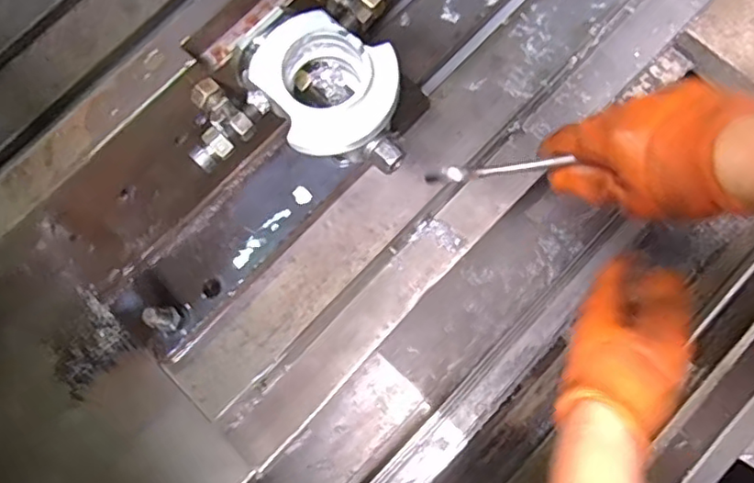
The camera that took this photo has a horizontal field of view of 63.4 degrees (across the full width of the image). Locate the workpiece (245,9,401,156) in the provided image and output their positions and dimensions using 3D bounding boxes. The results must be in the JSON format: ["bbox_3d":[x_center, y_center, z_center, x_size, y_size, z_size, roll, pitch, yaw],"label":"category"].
[{"bbox_3d":[-0.036,-0.122,0.459,0.096,0.023,0.105,0,78,1],"label":"workpiece"}]

